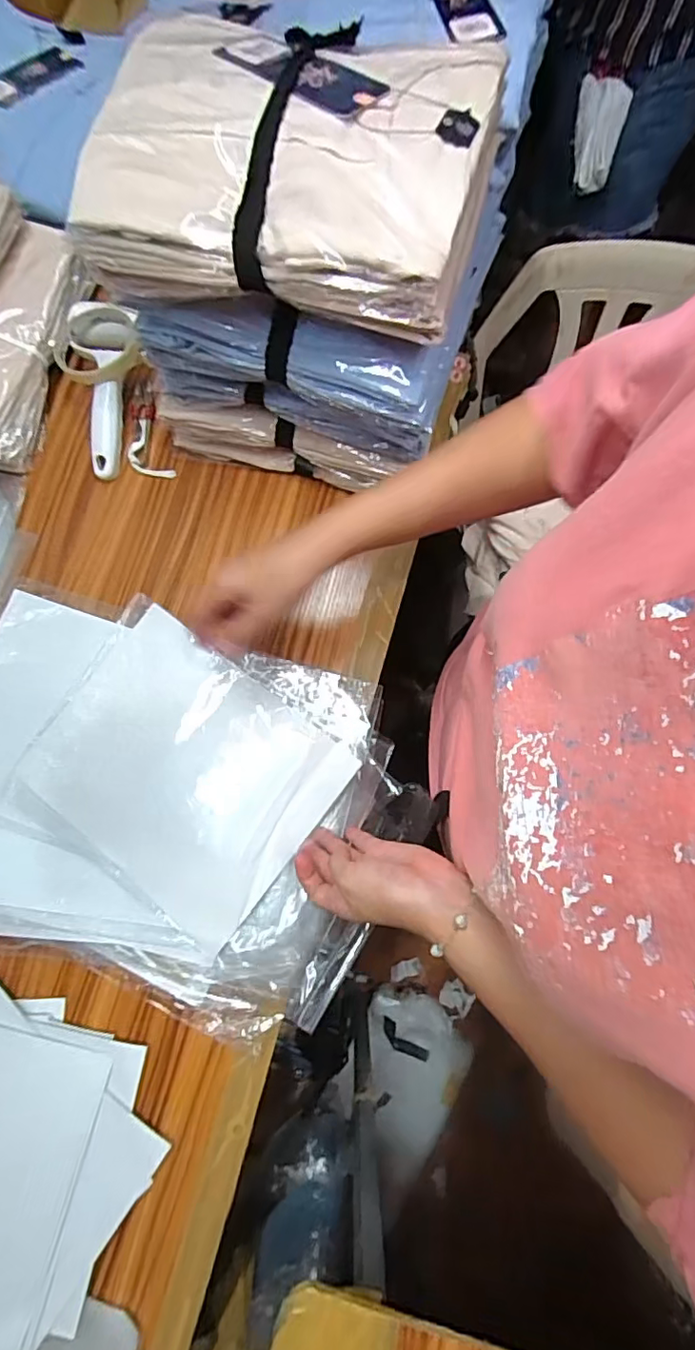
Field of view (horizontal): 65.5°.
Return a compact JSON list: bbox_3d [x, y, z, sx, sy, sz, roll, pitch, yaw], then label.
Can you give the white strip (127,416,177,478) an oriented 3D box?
[{"bbox_3d":[-0.214,-0.236,0.573,0.038,0.009,0.074,-27,80,-4],"label":"white strip"}]

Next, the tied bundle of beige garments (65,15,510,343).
[{"bbox_3d":[-0.039,-0.349,0.364,0.250,0.054,0.189,13,79,5],"label":"tied bundle of beige garments"}]

